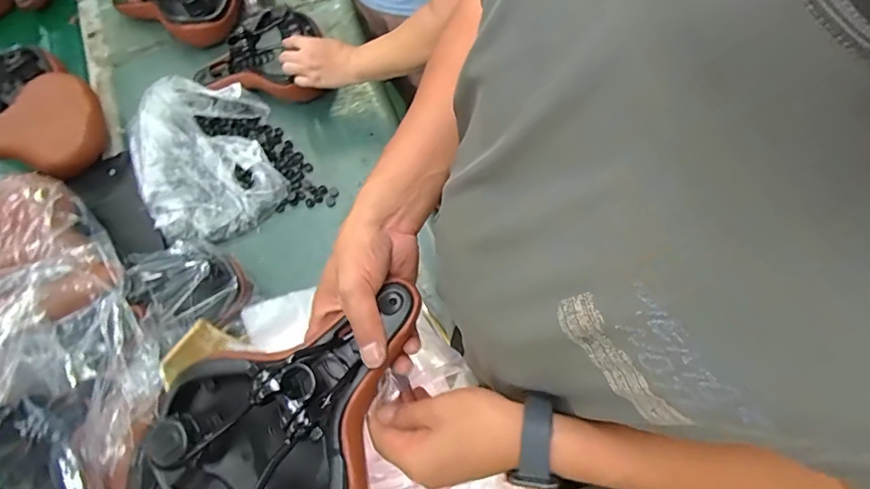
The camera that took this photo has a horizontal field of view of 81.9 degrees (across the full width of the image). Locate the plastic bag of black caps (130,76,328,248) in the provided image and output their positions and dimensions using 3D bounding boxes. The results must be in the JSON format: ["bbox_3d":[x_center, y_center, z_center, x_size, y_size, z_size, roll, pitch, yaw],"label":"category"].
[{"bbox_3d":[-0.394,-0.162,0.885,0.266,0.068,0.308,-28,72,-10],"label":"plastic bag of black caps"}]

